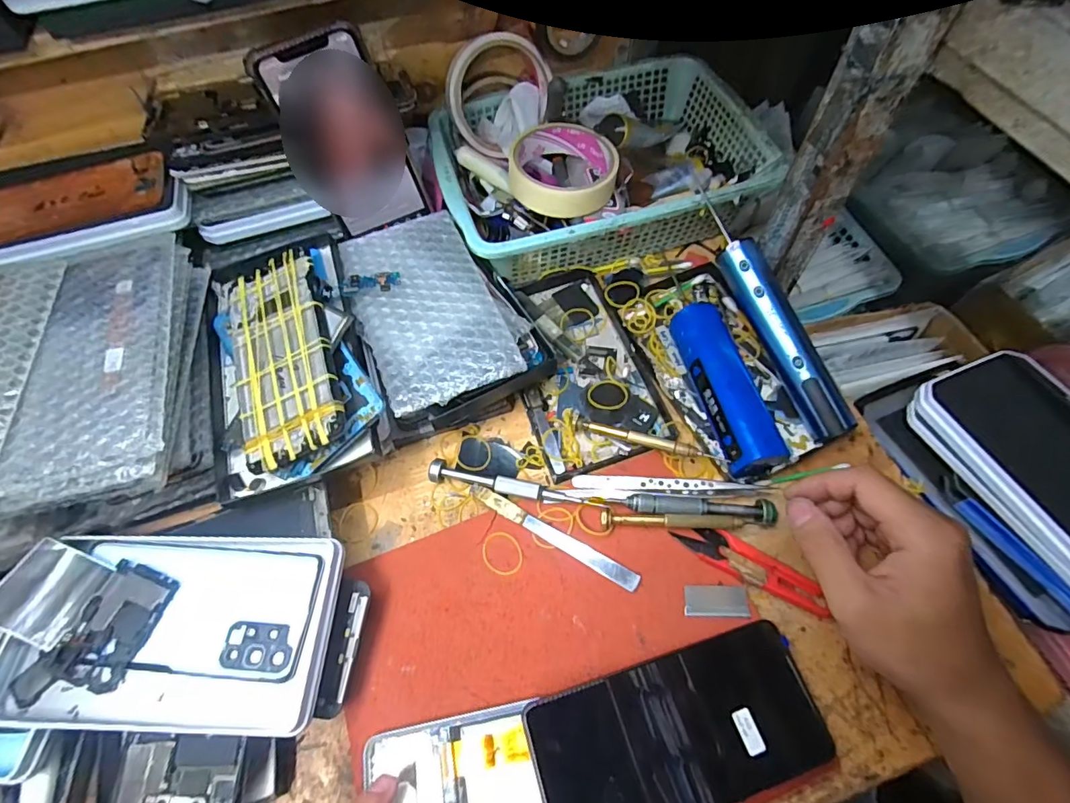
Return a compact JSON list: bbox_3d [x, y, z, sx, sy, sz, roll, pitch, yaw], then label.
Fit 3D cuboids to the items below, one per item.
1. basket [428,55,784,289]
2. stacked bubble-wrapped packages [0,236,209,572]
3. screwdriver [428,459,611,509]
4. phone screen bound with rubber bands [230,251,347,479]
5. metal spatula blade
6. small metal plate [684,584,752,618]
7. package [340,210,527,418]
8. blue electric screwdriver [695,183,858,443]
[{"bbox_3d":[0.055,-0.206,0.459,0.268,0.075,0.190,-14,62,-4],"label":"basket"},{"bbox_3d":[-0.321,0.001,0.323,0.206,0.085,0.175,-17,63,-6],"label":"stacked bubble-wrapped packages"},{"bbox_3d":[-0.013,0.060,0.356,0.126,0.013,0.013,9,63,8],"label":"screwdriver"},{"bbox_3d":[-0.172,-0.032,0.341,0.071,0.007,0.149,-26,67,6],"label":"phone screen bound with rubber bands"},{"bbox_3d":[0.010,0.090,0.340,0.126,0.004,0.012,26,67,16],"label":"metal spatula blade"},{"bbox_3d":[0.114,0.125,0.317,0.039,0.006,0.019,0,62,3],"label":"small metal plate"},{"bbox_3d":[-0.081,-0.074,0.366,0.093,0.011,0.168,-23,63,-9],"label":"package"},{"bbox_3d":[0.174,-0.066,0.371,0.032,0.022,0.195,-22,80,-9],"label":"blue electric screwdriver"}]

